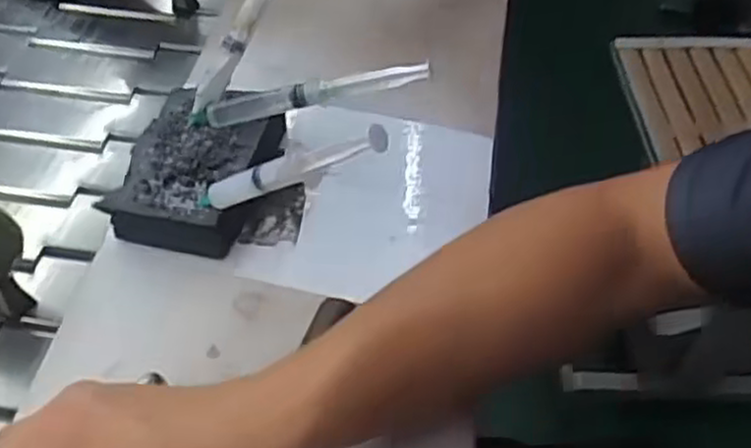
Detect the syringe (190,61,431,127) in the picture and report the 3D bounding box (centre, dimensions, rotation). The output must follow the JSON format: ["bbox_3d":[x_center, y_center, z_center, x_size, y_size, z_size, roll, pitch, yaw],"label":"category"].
[{"bbox_3d":[-0.046,-0.087,0.507,0.166,0.020,0.016,-9,46,16],"label":"syringe"}]

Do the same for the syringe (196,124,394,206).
[{"bbox_3d":[-0.055,-0.029,0.430,0.152,0.025,0.012,-15,36,38],"label":"syringe"}]

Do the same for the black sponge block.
[{"bbox_3d":[-0.113,-0.038,0.516,0.096,0.039,0.129,11,49,8],"label":"black sponge block"}]

